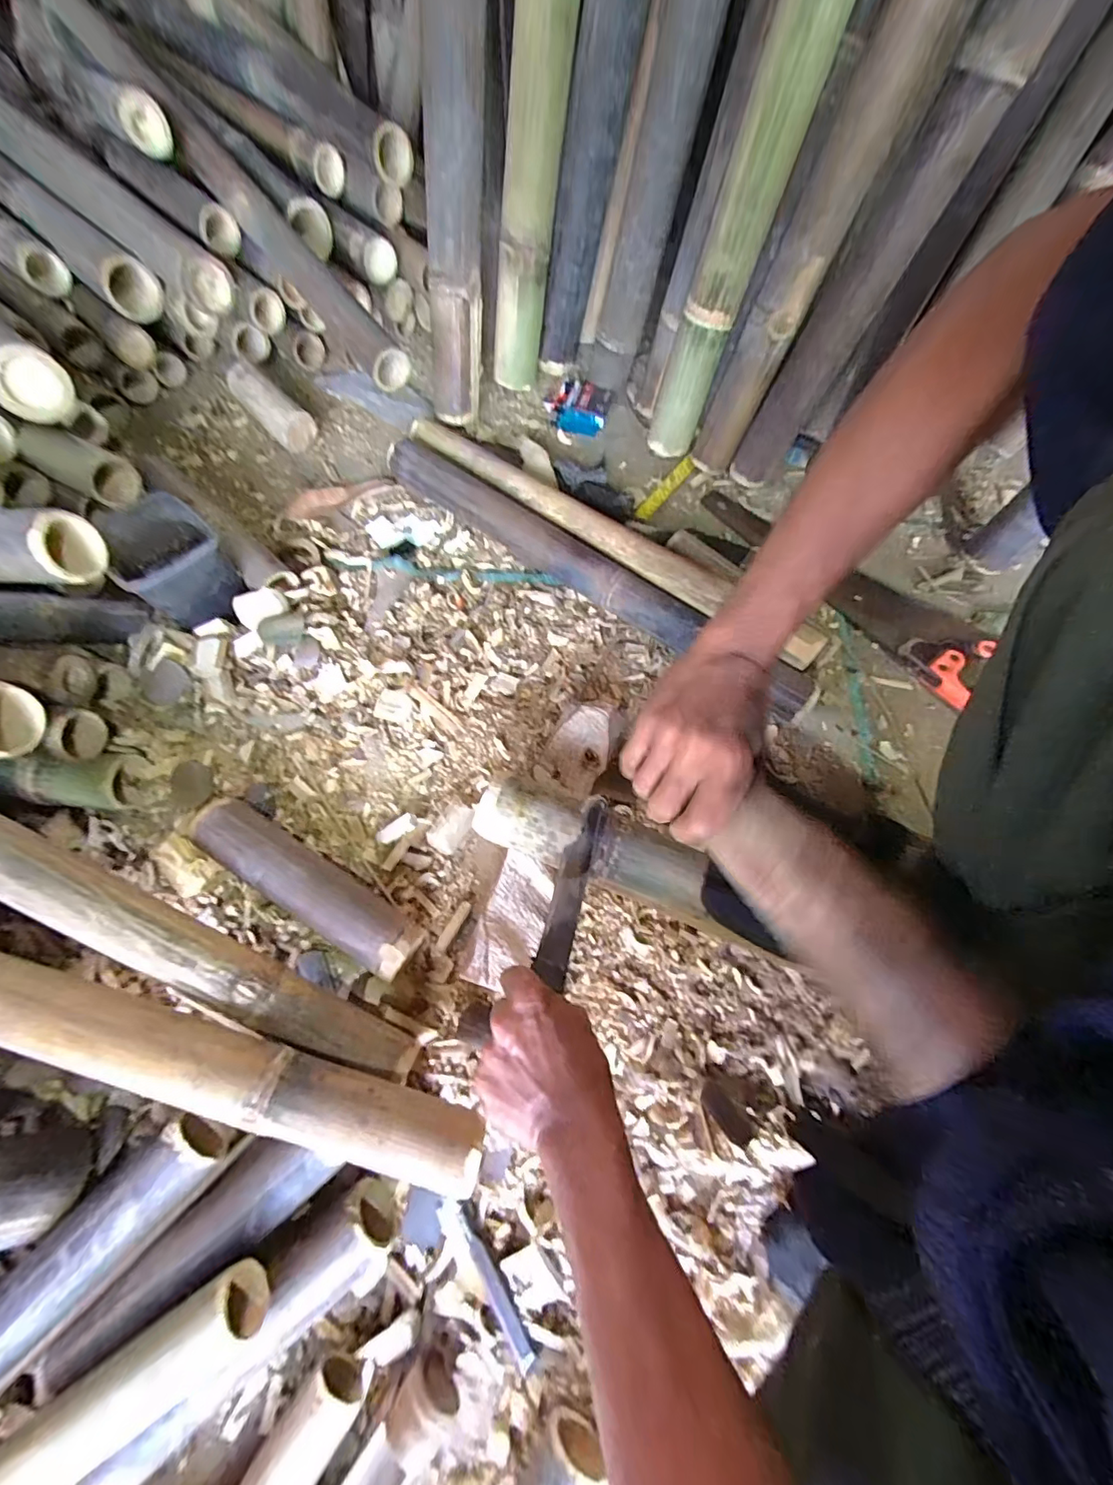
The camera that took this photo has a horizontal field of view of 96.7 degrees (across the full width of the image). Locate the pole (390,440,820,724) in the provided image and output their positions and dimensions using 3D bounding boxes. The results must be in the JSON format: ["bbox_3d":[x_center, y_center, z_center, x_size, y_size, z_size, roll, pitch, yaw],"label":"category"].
[{"bbox_3d":[0.006,-0.256,0.682,0.554,0.062,0.069,33,72,9],"label":"pole"}]

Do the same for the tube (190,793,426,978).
[{"bbox_3d":[-0.258,0.150,0.517,0.259,0.069,0.060,32,72,9],"label":"tube"}]

